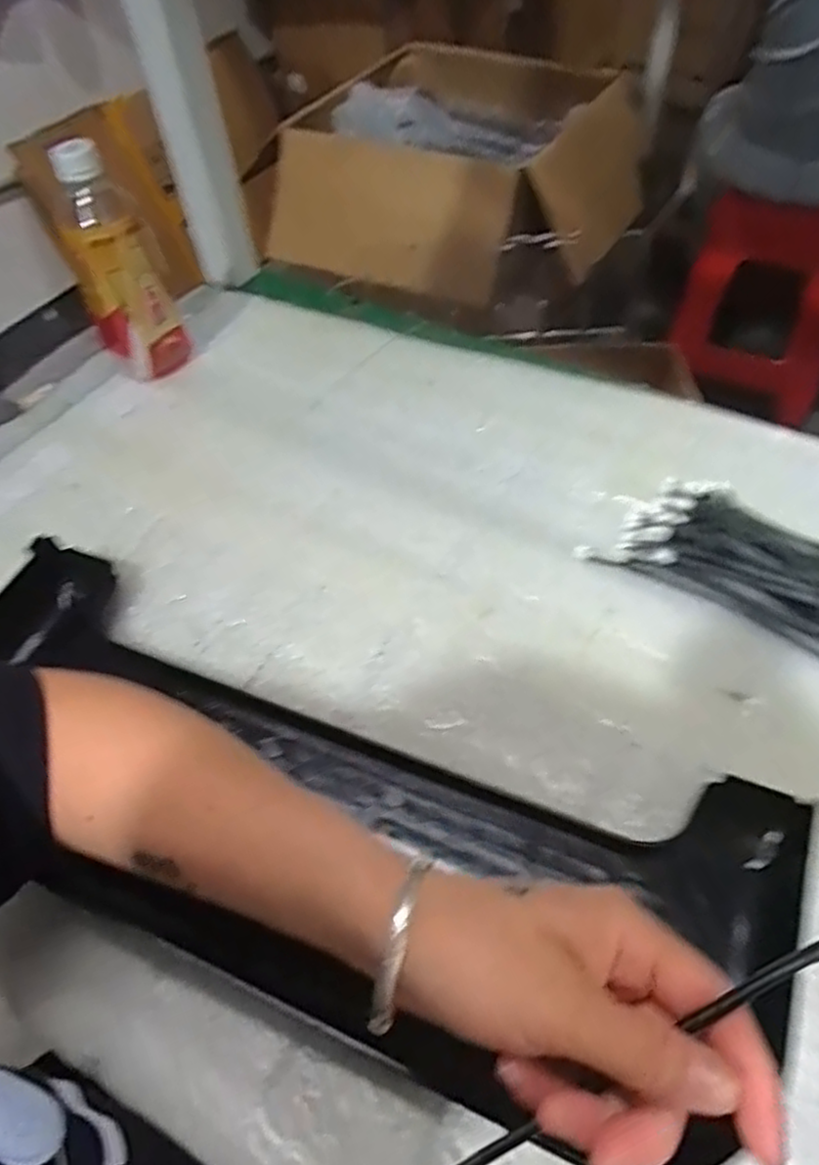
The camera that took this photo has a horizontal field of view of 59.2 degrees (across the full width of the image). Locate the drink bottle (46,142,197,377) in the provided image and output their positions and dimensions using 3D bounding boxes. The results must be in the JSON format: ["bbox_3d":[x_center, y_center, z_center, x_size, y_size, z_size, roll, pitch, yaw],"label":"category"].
[{"bbox_3d":[-0.242,-0.261,0.599,0.068,0.182,0.063,-25,56,-13],"label":"drink bottle"}]

